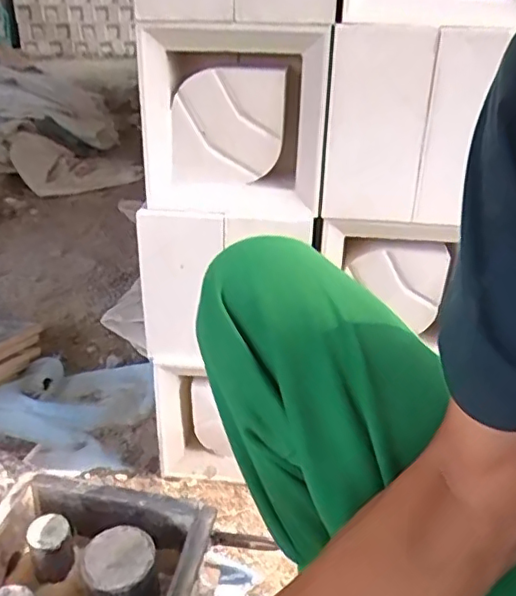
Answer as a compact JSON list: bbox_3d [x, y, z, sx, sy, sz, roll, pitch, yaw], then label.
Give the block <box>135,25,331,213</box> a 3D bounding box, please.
[{"bbox_3d":[-0.028,-0.198,0.658,0.199,0.197,0.051,0,25,2],"label":"block"}]

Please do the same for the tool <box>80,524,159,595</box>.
[{"bbox_3d":[-0.143,0.295,0.615,0.073,0.069,0.077,-1,25,0],"label":"tool"}]

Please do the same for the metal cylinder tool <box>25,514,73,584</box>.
[{"bbox_3d":[-0.228,0.280,0.650,0.045,0.070,0.039,-12,27,-22],"label":"metal cylinder tool"}]

